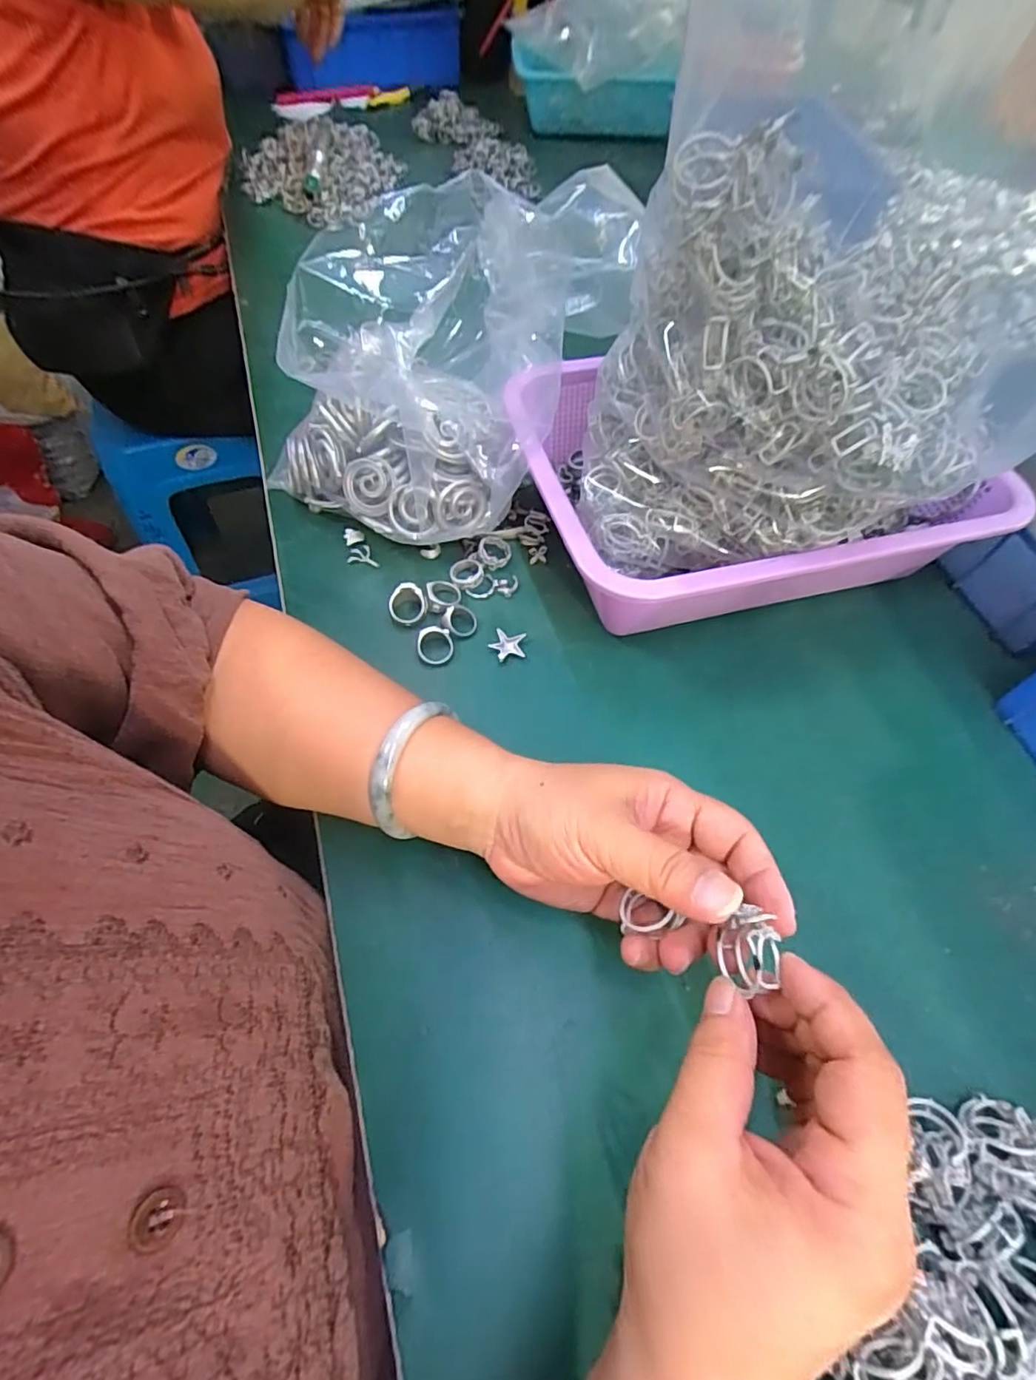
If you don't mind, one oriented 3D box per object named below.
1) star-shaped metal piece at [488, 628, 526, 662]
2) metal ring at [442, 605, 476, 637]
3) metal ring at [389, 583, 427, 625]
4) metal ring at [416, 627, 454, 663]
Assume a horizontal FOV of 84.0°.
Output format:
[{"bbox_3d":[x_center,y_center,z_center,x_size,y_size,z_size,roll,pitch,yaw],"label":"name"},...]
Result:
[{"bbox_3d":[-0.007,-0.029,0.375,0.022,0.005,0.022,11,59,5],"label":"star-shaped metal piece"},{"bbox_3d":[-0.039,-0.047,0.380,0.023,0.009,0.023,1,59,-1],"label":"metal ring"},{"bbox_3d":[-0.073,-0.057,0.378,0.024,0.015,0.023,1,59,-1],"label":"metal ring"},{"bbox_3d":[-0.053,-0.029,0.371,0.023,0.004,0.025,1,76,-20],"label":"metal ring"}]

